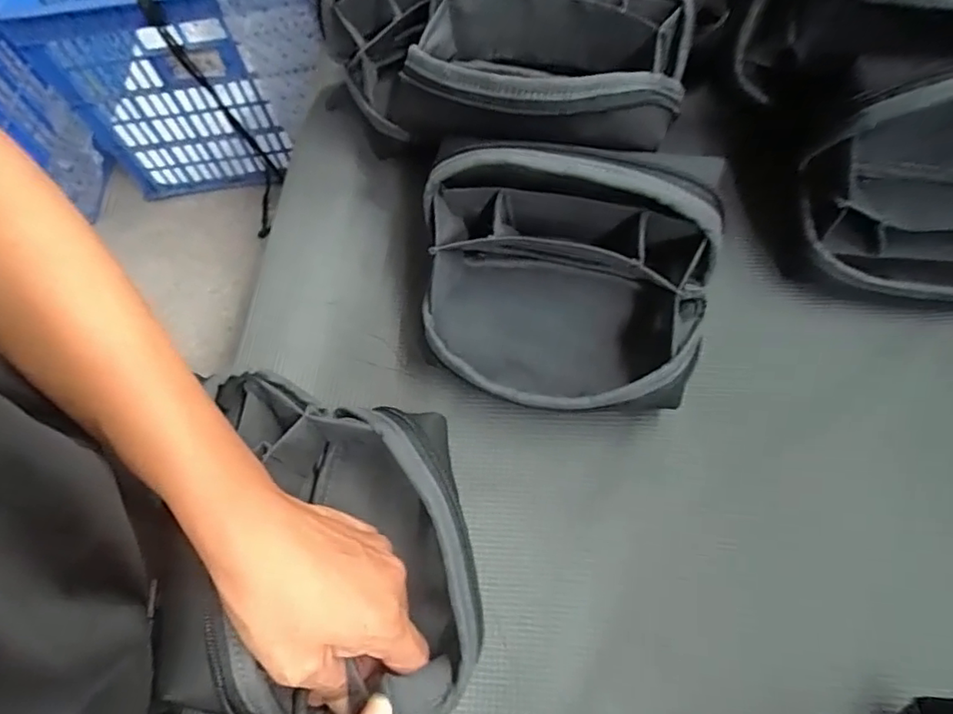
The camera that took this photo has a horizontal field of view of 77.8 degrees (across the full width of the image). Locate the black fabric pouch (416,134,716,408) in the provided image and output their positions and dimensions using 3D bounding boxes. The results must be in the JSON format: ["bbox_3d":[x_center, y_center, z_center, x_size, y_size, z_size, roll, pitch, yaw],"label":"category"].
[{"bbox_3d":[0.047,-0.035,0.338,0.160,0.112,0.115,11,66,8],"label":"black fabric pouch"}]

